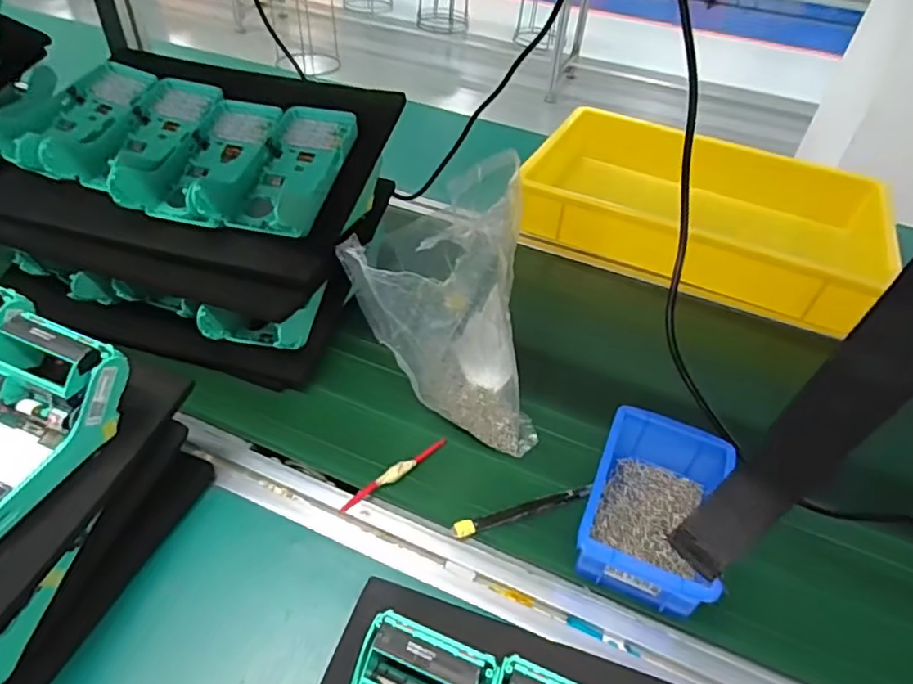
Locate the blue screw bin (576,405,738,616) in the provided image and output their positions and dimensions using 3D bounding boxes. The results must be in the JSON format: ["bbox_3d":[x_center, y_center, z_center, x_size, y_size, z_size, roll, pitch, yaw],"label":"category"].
[{"bbox_3d":[0.157,0.131,0.466,0.101,0.059,0.153,21,45,15],"label":"blue screw bin"}]

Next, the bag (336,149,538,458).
[{"bbox_3d":[0.010,-0.035,0.498,0.163,0.201,0.120,17,44,12],"label":"bag"}]

